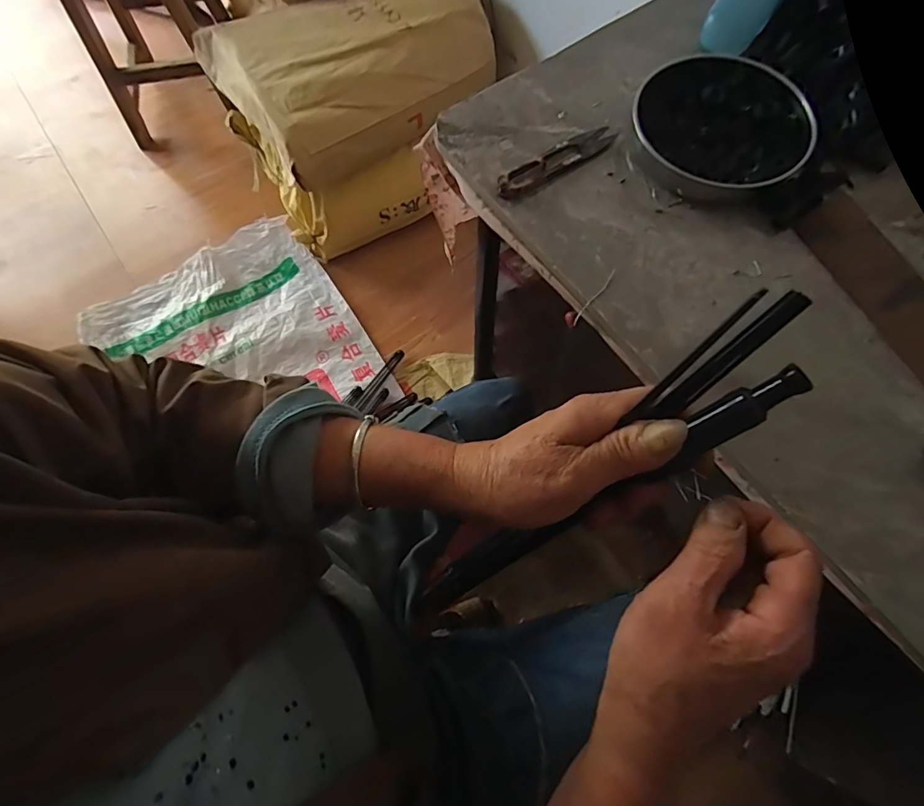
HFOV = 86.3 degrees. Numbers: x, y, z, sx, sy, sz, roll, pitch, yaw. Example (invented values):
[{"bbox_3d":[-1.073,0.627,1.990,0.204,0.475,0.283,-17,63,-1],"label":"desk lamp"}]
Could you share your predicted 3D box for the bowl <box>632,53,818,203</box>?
[{"bbox_3d":[0.215,-0.226,0.406,0.128,0.028,0.133,0,70,1],"label":"bowl"}]

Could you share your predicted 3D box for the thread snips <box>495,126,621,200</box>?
[{"bbox_3d":[0.080,-0.204,0.412,0.117,0.010,0.025,-33,73,-11],"label":"thread snips"}]

